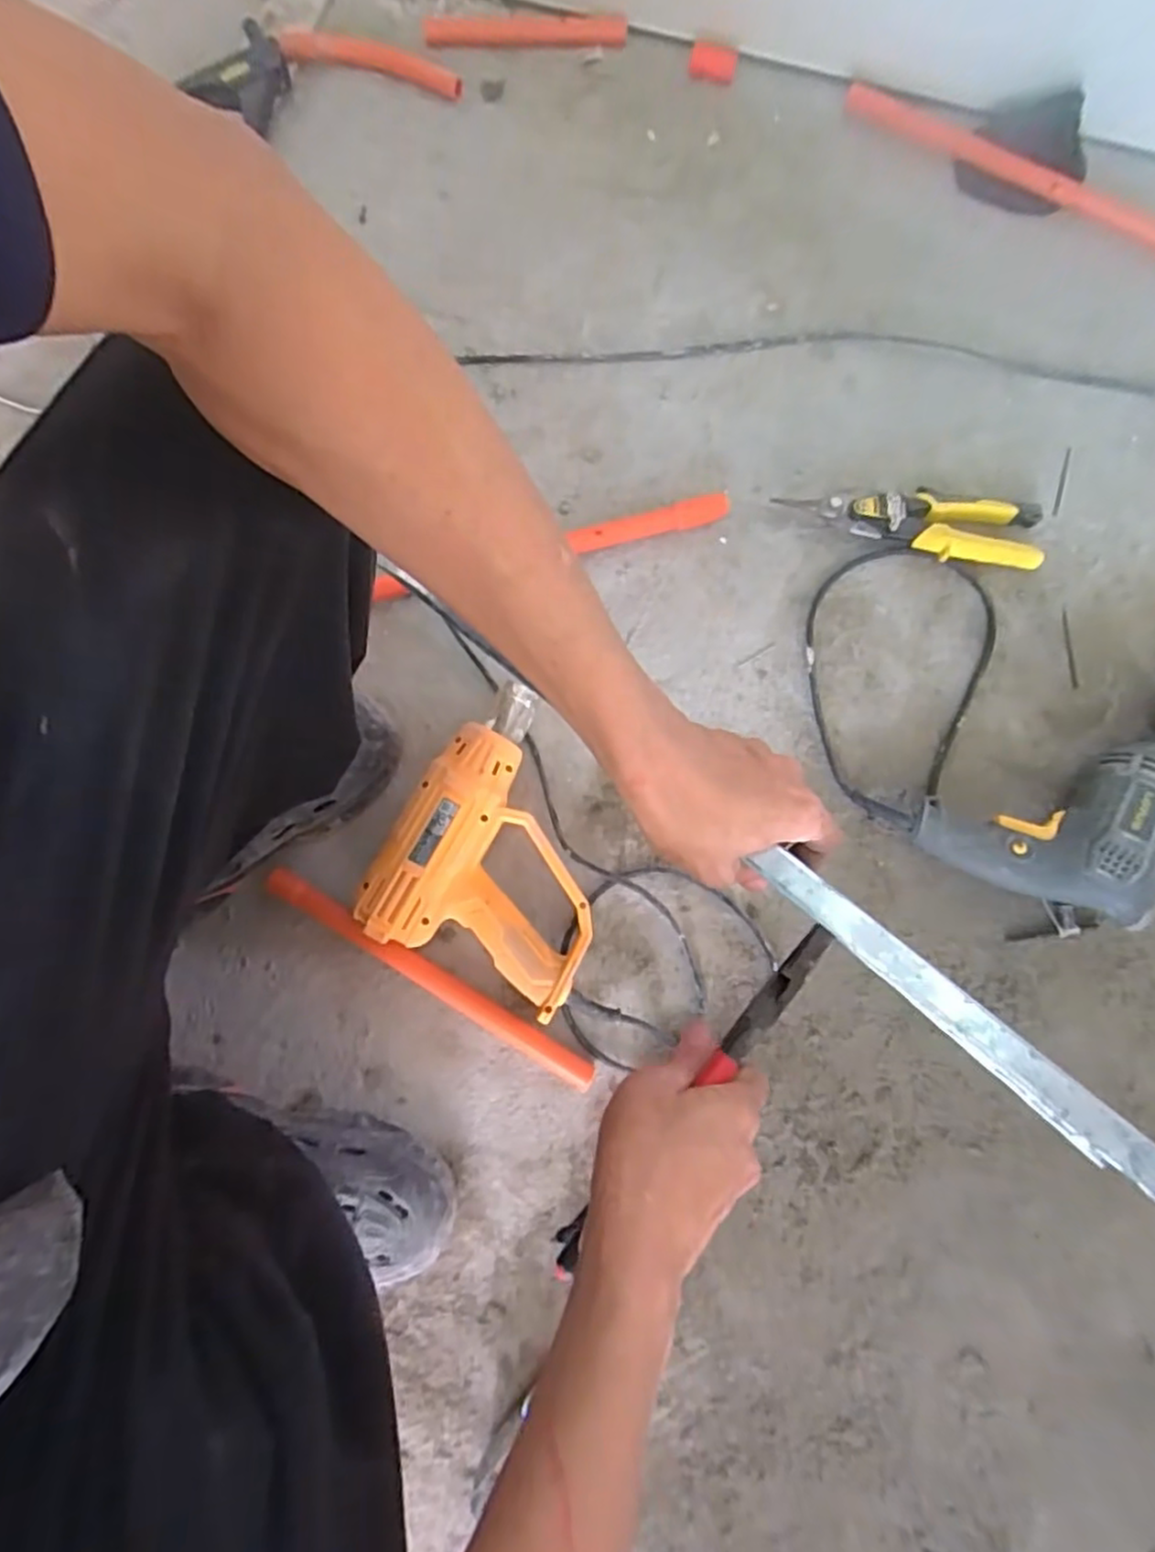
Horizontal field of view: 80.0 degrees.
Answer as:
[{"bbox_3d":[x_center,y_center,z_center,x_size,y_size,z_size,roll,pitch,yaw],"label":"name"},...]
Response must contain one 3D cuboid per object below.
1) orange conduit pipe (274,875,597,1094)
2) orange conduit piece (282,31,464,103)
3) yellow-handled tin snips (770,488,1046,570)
[{"bbox_3d":[-0.126,0.171,0.581,0.312,0.023,0.023,31,81,6],"label":"orange conduit pipe"},{"bbox_3d":[-0.234,-0.807,0.777,0.223,0.021,0.039,20,80,2],"label":"orange conduit piece"},{"bbox_3d":[0.318,-0.245,0.654,0.236,0.027,0.061,10,80,1],"label":"yellow-handled tin snips"}]

